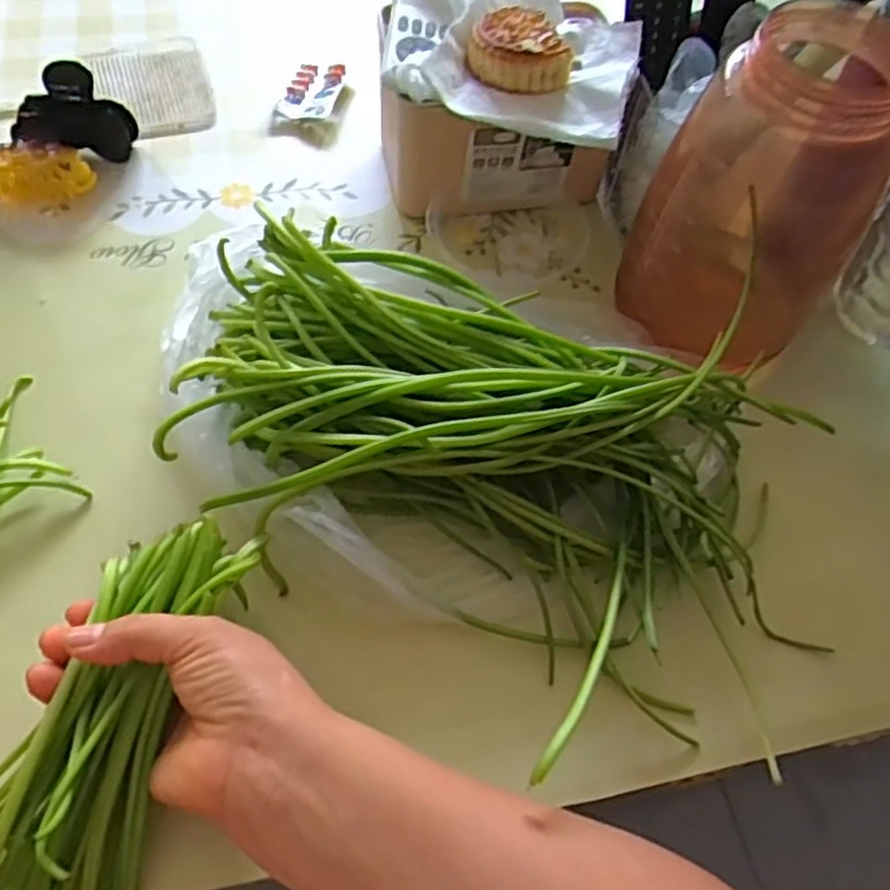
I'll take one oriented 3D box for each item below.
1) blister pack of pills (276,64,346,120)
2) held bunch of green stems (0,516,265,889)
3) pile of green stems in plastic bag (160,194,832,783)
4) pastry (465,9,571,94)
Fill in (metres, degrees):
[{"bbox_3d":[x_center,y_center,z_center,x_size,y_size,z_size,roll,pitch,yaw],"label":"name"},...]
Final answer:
[{"bbox_3d":[-0.109,-0.296,0.615,0.043,0.014,0.070,11,60,2],"label":"blister pack of pills"},{"bbox_3d":[-0.154,0.162,0.325,0.095,0.063,0.258,12,79,3],"label":"held bunch of green stems"},{"bbox_3d":[0.024,-0.008,0.410,0.359,0.082,0.252,37,64,16],"label":"pile of green stems in plastic bag"},{"bbox_3d":[0.049,-0.258,0.478,0.065,0.027,0.065,9,60,1],"label":"pastry"}]

